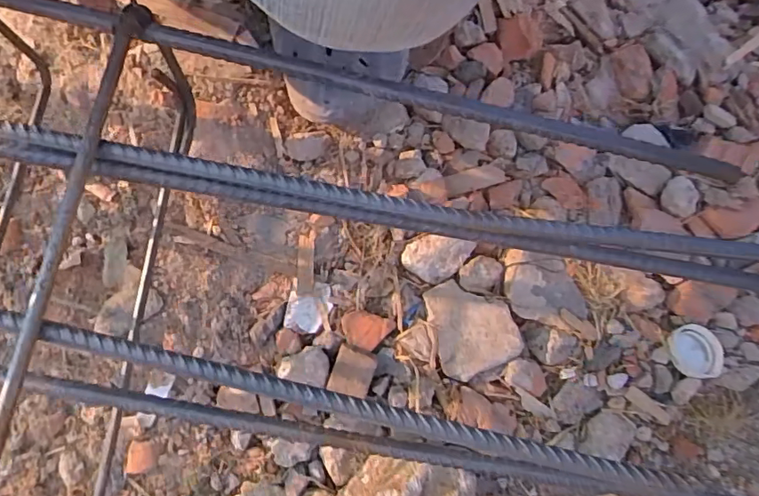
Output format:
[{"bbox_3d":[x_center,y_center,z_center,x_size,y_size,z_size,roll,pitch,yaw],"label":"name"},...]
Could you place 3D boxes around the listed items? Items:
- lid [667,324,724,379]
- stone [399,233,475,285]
[{"bbox_3d":[0.241,0.079,0.411,0.043,0.009,0.039,6,73,0],"label":"lid"},{"bbox_3d":[0.044,0.008,0.424,0.050,0.017,0.034,12,74,3],"label":"stone"}]

